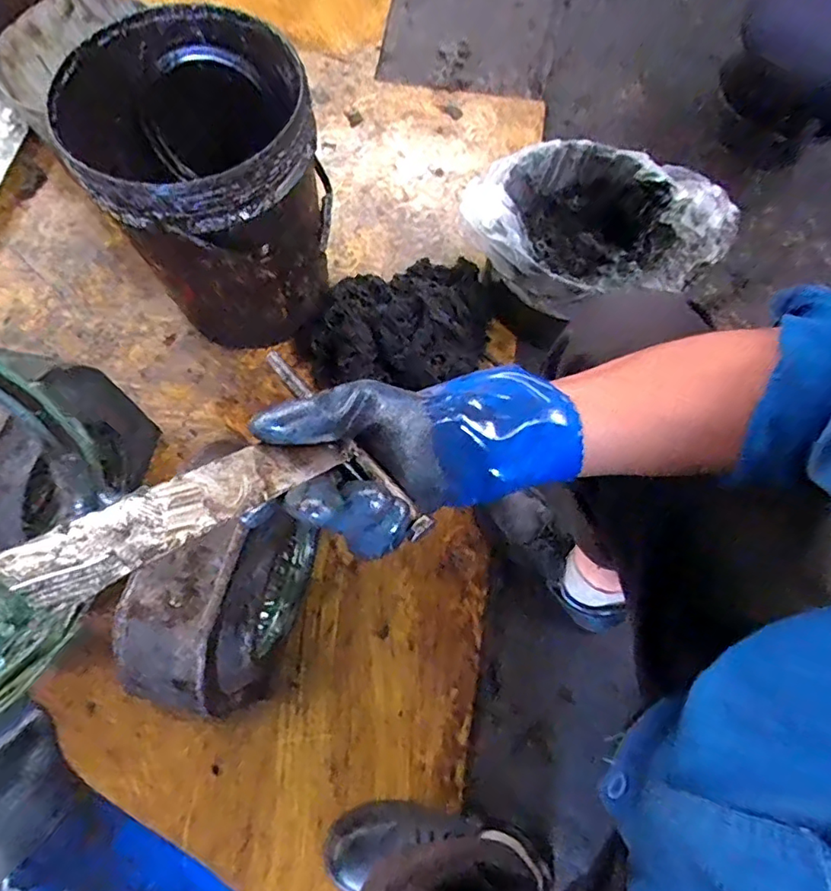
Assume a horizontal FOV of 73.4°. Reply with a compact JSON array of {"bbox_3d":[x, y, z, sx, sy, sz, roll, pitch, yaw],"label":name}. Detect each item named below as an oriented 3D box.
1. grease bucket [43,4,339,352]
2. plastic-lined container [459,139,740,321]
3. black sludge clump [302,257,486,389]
[{"bbox_3d":[-0.277,-0.364,0.821,0.282,0.347,0.293,0,70,0],"label":"grease bucket"},{"bbox_3d":[0.297,-0.353,0.952,0.361,0.168,0.336,0,70,0],"label":"plastic-lined container"},{"bbox_3d":[-0.032,-0.216,0.970,0.320,0.113,0.274,4,70,2],"label":"black sludge clump"}]

